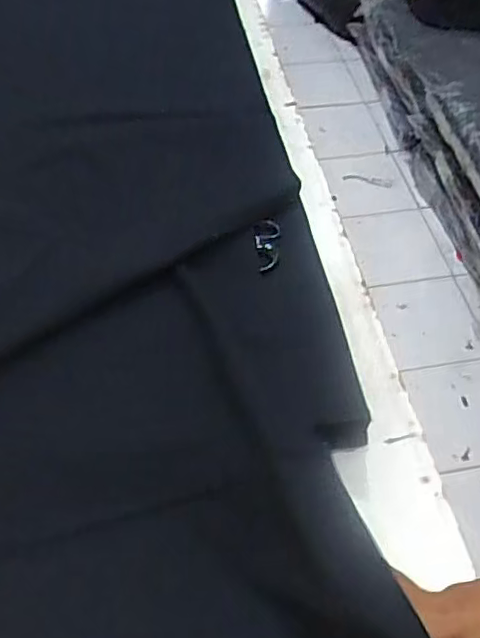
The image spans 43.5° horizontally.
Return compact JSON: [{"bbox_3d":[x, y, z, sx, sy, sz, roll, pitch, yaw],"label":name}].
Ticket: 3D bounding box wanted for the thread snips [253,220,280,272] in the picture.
[{"bbox_3d":[0.031,-0.091,0.718,0.033,0.011,0.084,7,54,2],"label":"thread snips"}]

